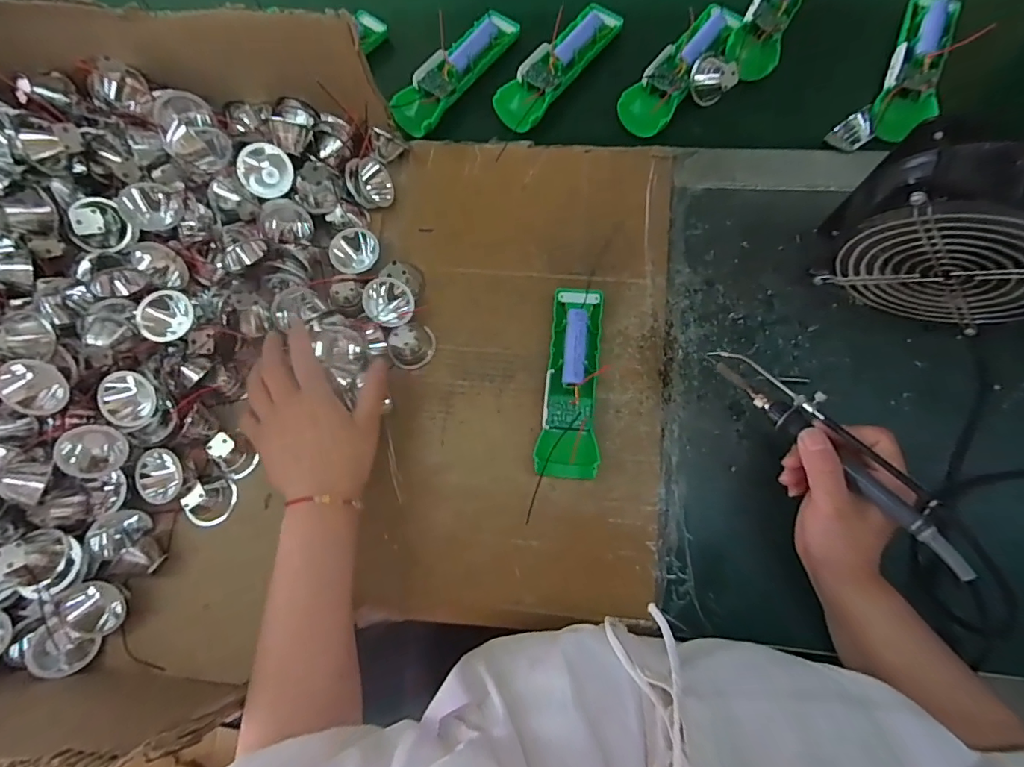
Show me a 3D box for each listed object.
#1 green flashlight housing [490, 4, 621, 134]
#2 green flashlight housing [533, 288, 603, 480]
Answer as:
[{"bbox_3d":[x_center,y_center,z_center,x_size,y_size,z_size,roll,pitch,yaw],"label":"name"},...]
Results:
[{"bbox_3d":[0.046,-0.329,0.506,0.054,0.029,0.157,38,83,12],"label":"green flashlight housing"},{"bbox_3d":[0.050,-0.004,0.424,0.049,0.025,0.167,2,77,6],"label":"green flashlight housing"}]

